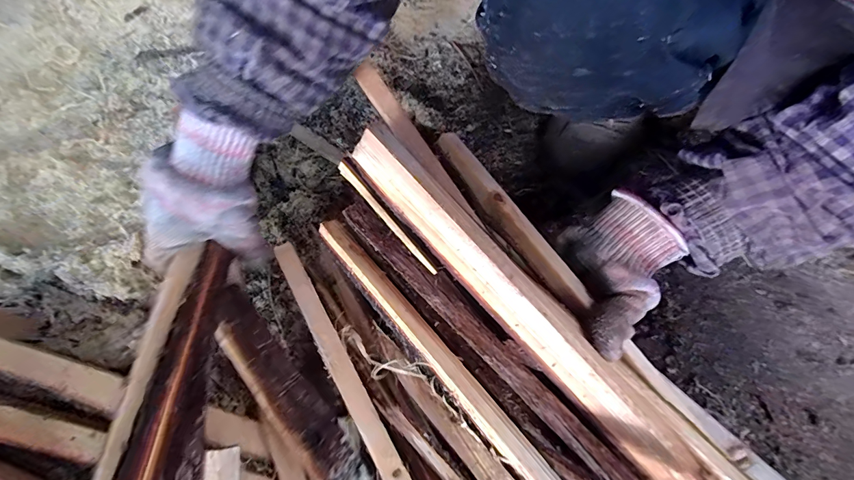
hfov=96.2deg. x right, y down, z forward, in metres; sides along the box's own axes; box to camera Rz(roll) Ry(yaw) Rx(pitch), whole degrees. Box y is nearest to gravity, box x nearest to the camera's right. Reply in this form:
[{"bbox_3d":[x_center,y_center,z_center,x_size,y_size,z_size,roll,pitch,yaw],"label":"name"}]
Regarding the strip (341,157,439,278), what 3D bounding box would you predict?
[{"bbox_3d":[-0.034,-0.020,0.318,0.008,0.011,0.121,-39,84,-18],"label":"strip"}]

